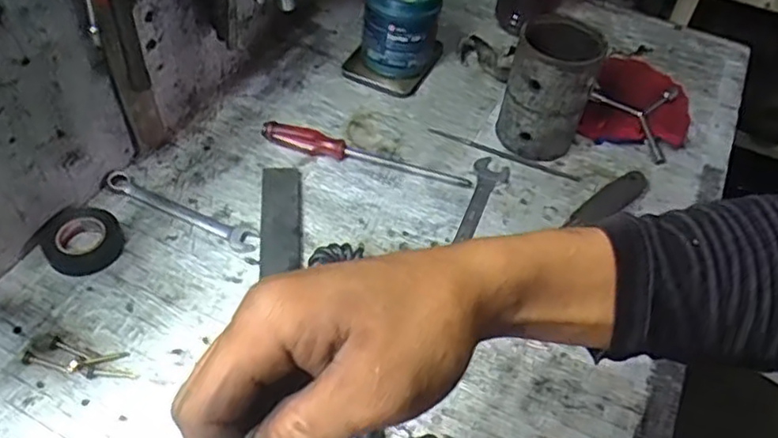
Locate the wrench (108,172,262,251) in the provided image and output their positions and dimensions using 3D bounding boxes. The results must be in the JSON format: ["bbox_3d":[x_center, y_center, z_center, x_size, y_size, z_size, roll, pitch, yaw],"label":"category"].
[{"bbox_3d":[-0.205,-0.010,0.632,0.173,0.010,0.029,24,52,15],"label":"wrench"}]

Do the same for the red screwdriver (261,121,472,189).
[{"bbox_3d":[-0.027,-0.073,0.692,0.235,0.026,0.024,13,50,6],"label":"red screwdriver"}]

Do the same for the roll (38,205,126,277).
[{"bbox_3d":[-0.288,0.018,0.593,0.067,0.020,0.068,3,50,-3],"label":"roll"}]

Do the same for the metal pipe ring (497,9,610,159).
[{"bbox_3d":[0.174,-0.142,0.696,0.083,0.138,0.085,19,51,11],"label":"metal pipe ring"}]

